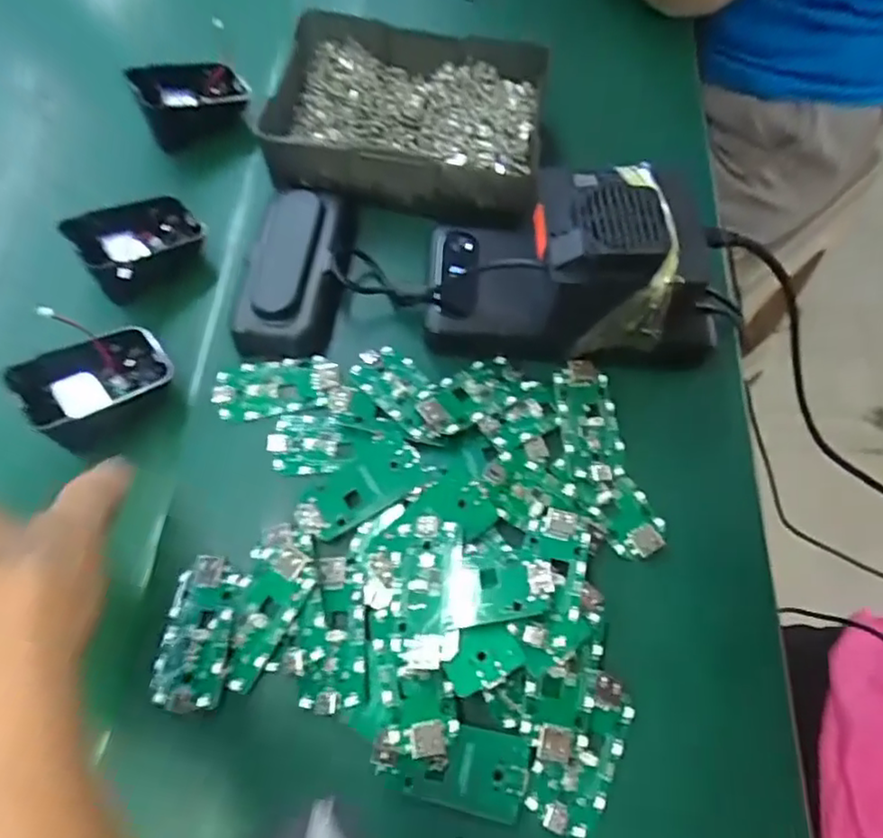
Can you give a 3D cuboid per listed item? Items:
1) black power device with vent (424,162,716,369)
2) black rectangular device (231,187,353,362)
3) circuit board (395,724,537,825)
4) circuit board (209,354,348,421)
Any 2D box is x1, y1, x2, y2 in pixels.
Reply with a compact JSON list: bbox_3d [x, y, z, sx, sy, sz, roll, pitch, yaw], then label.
[{"bbox_3d":[0.067,-0.080,0.322,0.147,0.073,0.075,-1,66,0],"label":"black power device with vent"},{"bbox_3d":[-0.081,-0.086,0.351,0.051,0.028,0.104,3,66,2],"label":"black rectangular device"},{"bbox_3d":[0.011,0.144,0.262,0.053,0.008,0.032,9,66,5],"label":"circuit board"},{"bbox_3d":[-0.084,-0.017,0.335,0.068,0.004,0.032,-4,66,-1],"label":"circuit board"}]

